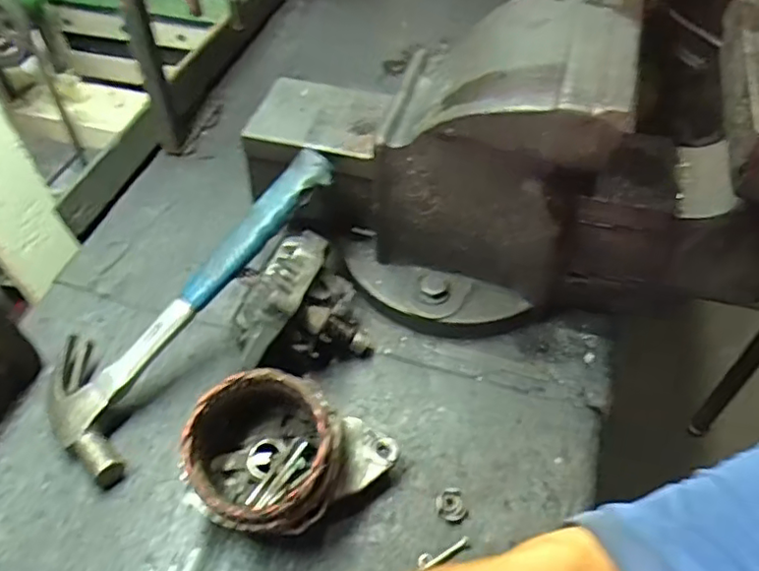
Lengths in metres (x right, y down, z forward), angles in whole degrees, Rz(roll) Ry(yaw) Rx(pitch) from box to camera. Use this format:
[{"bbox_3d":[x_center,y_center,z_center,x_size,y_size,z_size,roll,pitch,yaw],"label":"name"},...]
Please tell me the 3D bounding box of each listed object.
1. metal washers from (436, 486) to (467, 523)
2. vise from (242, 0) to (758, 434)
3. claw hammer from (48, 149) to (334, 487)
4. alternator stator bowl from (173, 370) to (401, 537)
[{"bbox_3d":[0.059,0.182,0.506,0.023,0.010,0.027,-14,51,-12],"label":"metal washers"},{"bbox_3d":[0.144,-0.095,0.557,0.542,0.280,0.211,19,52,15],"label":"vise"},{"bbox_3d":[-0.165,0.009,0.546,0.118,0.026,0.329,40,86,28],"label":"claw hammer"},{"bbox_3d":[-0.072,0.138,0.477,0.155,0.114,0.116,11,51,9],"label":"alternator stator bowl"}]

